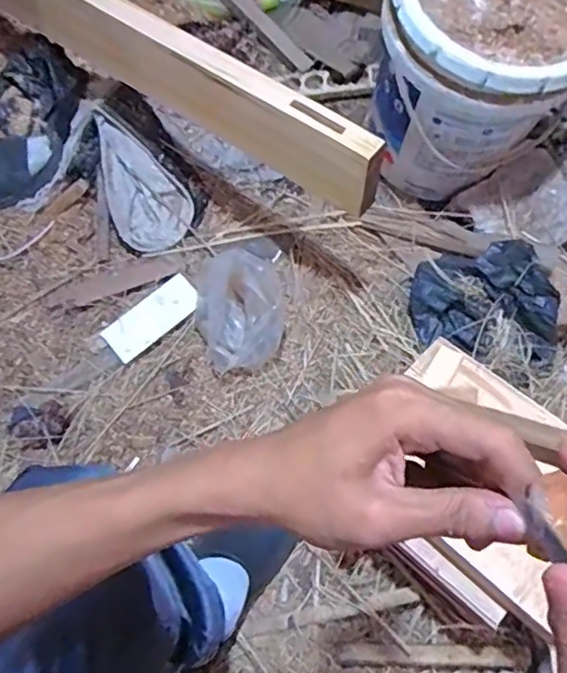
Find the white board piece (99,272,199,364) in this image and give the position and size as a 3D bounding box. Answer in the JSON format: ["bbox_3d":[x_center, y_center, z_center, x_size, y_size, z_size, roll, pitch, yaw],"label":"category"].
[{"bbox_3d":[-0.208,-0.030,0.960,0.157,0.007,0.070,-39,71,-10],"label":"white board piece"}]

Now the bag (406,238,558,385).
[{"bbox_3d":[0.319,-0.052,0.940,0.235,0.089,0.178,23,63,12],"label":"bag"}]

